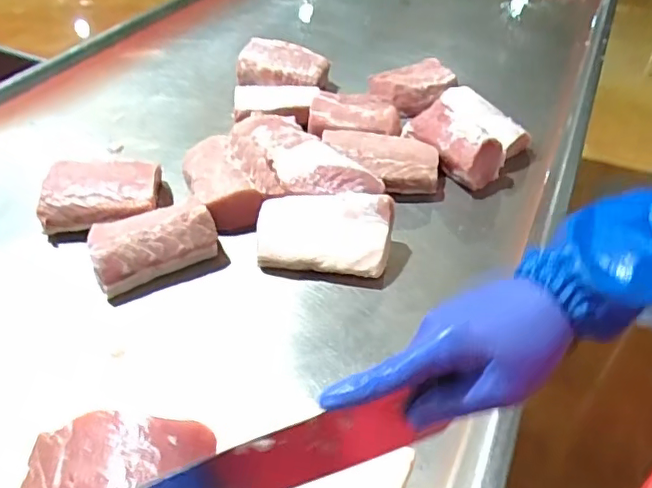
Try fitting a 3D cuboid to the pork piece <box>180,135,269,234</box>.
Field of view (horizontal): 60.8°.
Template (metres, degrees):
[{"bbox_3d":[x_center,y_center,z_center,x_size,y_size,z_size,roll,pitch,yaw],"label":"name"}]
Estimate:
[{"bbox_3d":[-0.166,-0.085,0.871,0.093,0.076,0.194,-16,45,-17],"label":"pork piece"}]

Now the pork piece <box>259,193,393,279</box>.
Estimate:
[{"bbox_3d":[-0.004,-0.016,0.780,0.184,0.043,0.113,6,70,11],"label":"pork piece"}]

